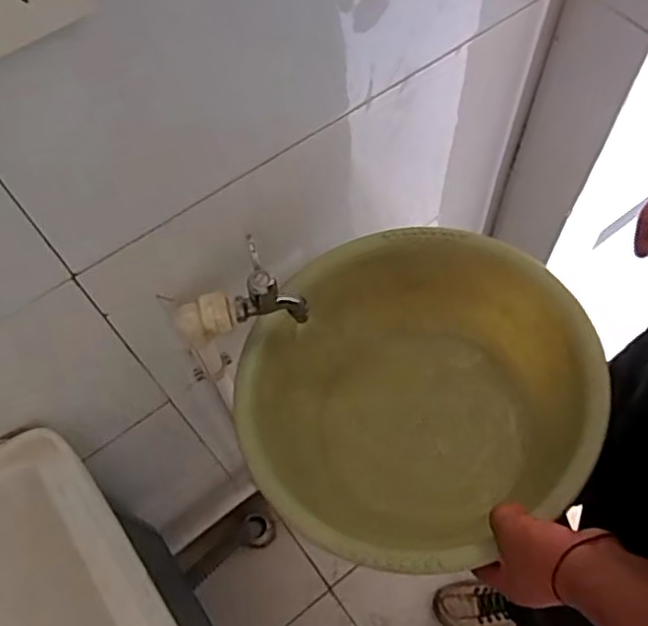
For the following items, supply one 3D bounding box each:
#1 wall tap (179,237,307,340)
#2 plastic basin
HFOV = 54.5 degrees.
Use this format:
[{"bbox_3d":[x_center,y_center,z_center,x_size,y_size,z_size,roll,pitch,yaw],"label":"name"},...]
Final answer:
[{"bbox_3d":[-0.087,-0.014,0.633,0.128,0.086,0.066,-28,63,-13],"label":"wall tap"},{"bbox_3d":[0.089,0.083,0.677,0.332,0.146,0.340,-1,60,2],"label":"plastic basin"}]

